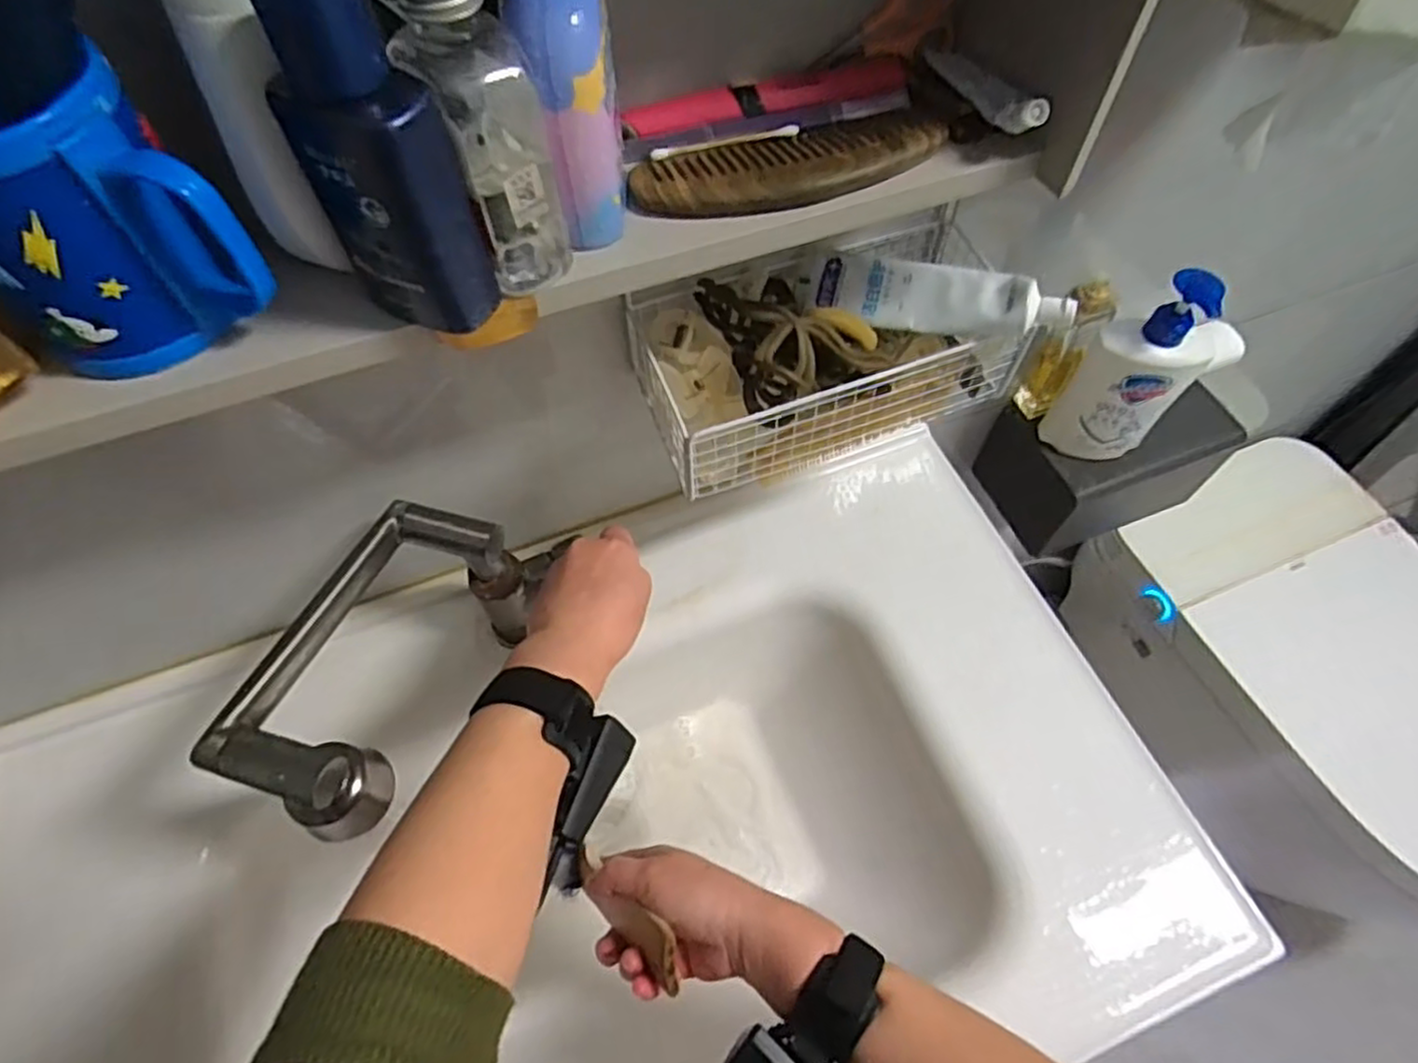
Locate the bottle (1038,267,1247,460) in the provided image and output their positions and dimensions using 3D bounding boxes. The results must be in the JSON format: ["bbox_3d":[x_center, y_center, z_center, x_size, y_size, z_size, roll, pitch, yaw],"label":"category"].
[{"bbox_3d":[0.374,-0.134,0.639,0.095,0.196,0.052,6,60,5],"label":"bottle"}]

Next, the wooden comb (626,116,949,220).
[{"bbox_3d":[0.039,-0.167,0.336,0.148,0.010,0.052,-12,60,-6],"label":"wooden comb"}]

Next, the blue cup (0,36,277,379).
[{"bbox_3d":[-0.218,-0.106,0.257,0.077,0.093,0.091,-39,66,-20],"label":"blue cup"}]

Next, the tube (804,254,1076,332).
[{"bbox_3d":[0.129,-0.140,0.441,0.155,0.039,0.034,20,62,13],"label":"tube"}]

